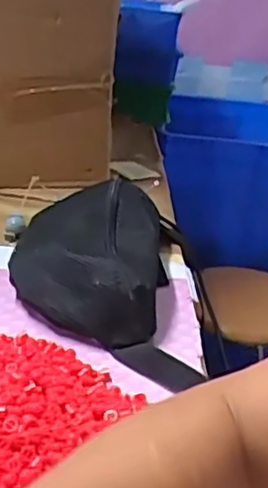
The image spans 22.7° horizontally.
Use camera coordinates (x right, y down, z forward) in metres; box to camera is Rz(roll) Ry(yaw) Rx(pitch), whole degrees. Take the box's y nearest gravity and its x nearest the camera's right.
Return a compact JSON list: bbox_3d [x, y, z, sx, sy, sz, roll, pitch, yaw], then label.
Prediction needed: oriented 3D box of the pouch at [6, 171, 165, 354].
[{"bbox_3d":[-0.042,0.008,0.652,0.152,0.071,0.221,4,24,-3],"label":"pouch"}]

